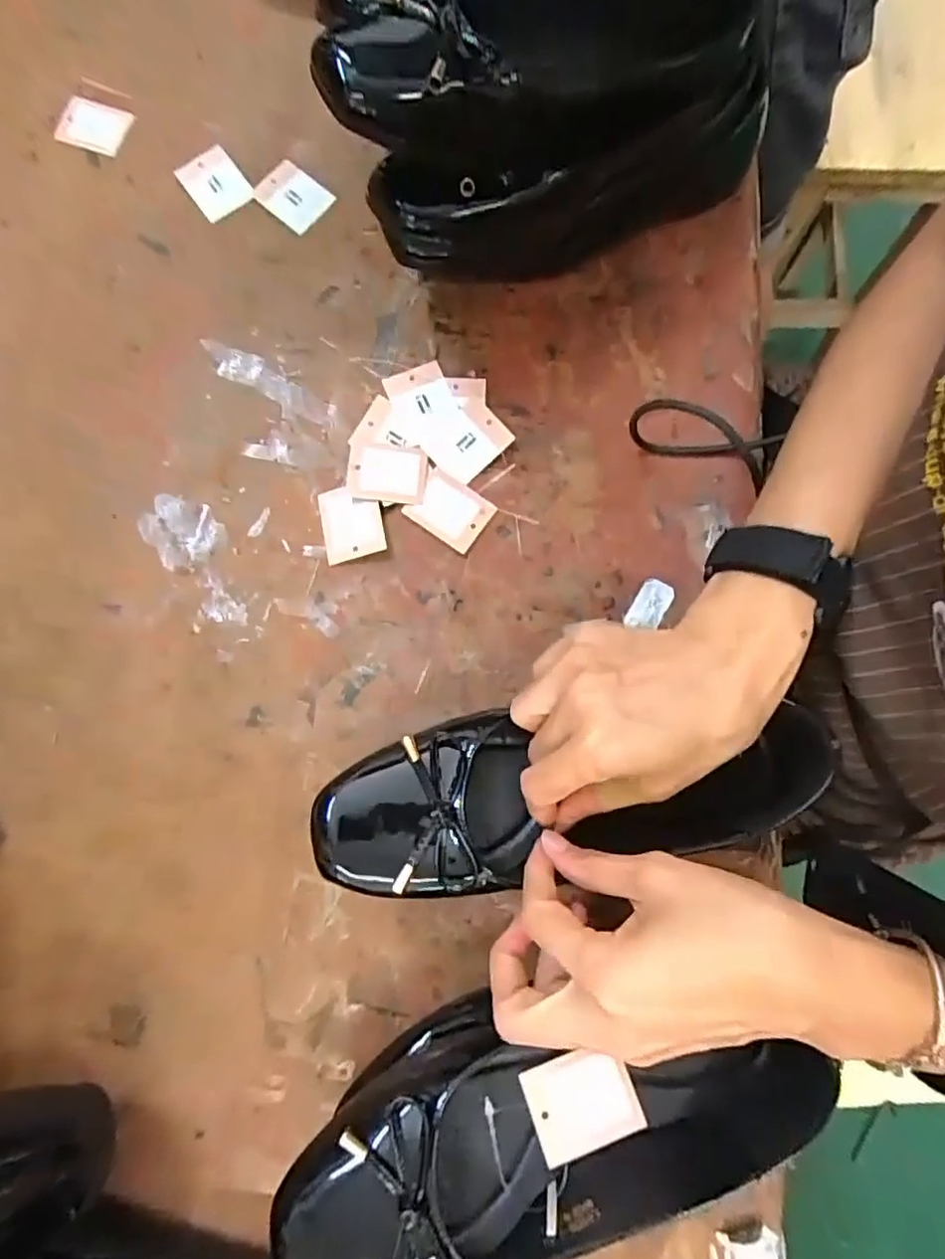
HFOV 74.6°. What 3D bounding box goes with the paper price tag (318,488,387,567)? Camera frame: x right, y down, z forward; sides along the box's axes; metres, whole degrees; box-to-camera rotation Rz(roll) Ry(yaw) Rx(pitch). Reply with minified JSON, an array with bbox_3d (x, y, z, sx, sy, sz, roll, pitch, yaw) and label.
[{"bbox_3d":[-0.078,-0.069,0.399,0.040,0.004,0.048,-14,80,13],"label":"paper price tag"}]

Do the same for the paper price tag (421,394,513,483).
[{"bbox_3d":[-0.003,-0.124,0.408,0.048,0.004,0.041,-42,85,-1],"label":"paper price tag"}]

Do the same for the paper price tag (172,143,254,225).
[{"bbox_3d":[-0.190,-0.329,0.457,0.040,0.004,0.055,-36,83,-4],"label":"paper price tag"}]

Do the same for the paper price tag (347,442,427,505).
[{"bbox_3d":[-0.055,-0.102,0.401,0.049,0.006,0.040,5,75,-4],"label":"paper price tag"}]

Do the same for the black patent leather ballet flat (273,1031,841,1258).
[{"bbox_3d":[0.035,0.228,0.280,0.239,0.053,0.076,-10,78,-4],"label":"black patent leather ballet flat"}]

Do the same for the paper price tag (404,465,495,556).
[{"bbox_3d":[-0.014,-0.078,0.400,0.049,0.004,0.038,36,79,4],"label":"paper price tag"}]

